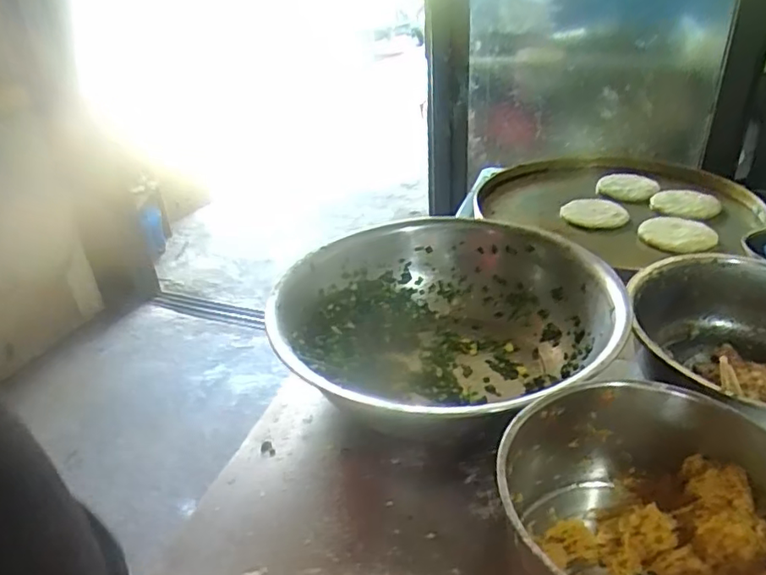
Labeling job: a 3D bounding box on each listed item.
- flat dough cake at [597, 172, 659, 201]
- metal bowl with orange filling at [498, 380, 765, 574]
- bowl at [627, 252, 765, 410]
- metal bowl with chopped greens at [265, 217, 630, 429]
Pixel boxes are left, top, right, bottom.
[{"bbox_3d":[0.512,-0.210,1.237,0.118,0.013,0.092,12,50,23],"label":"flat dough cake"},{"bbox_3d":[0.195,0.187,0.445,0.203,0.129,0.204,-3,31,2],"label":"metal bowl with orange filling"},{"bbox_3d":[0.395,0.077,0.627,0.252,0.115,0.236,-3,31,2],"label":"bowl"},{"bbox_3d":[0.071,0.053,0.689,0.367,0.117,0.368,-3,31,2],"label":"metal bowl with chopped greens"}]

